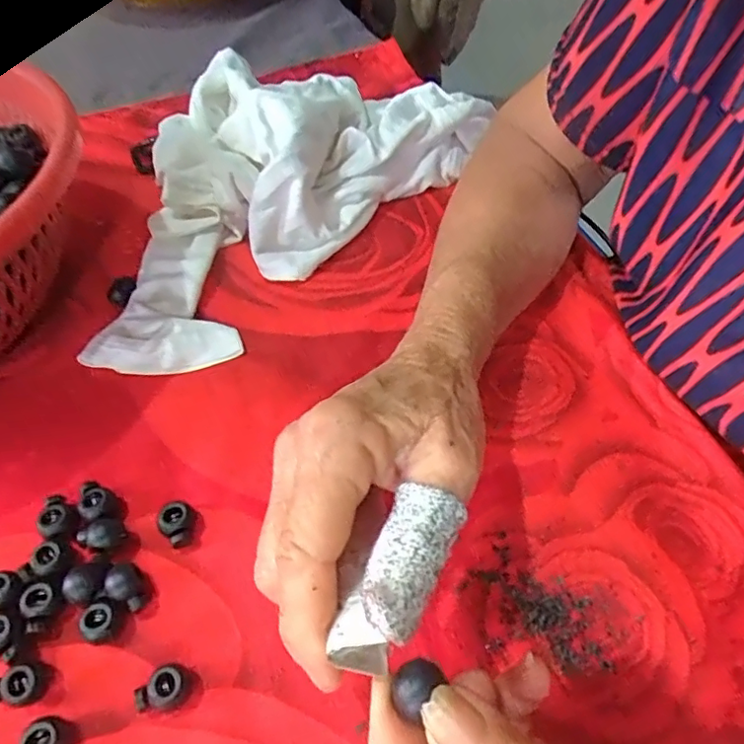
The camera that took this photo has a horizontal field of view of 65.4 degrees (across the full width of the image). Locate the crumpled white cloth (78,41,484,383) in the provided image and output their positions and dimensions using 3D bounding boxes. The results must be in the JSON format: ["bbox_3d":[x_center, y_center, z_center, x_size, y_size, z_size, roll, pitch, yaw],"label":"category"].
[{"bbox_3d":[-0.067,-0.129,0.363,0.154,0.068,0.303,33,58,24],"label":"crumpled white cloth"}]

